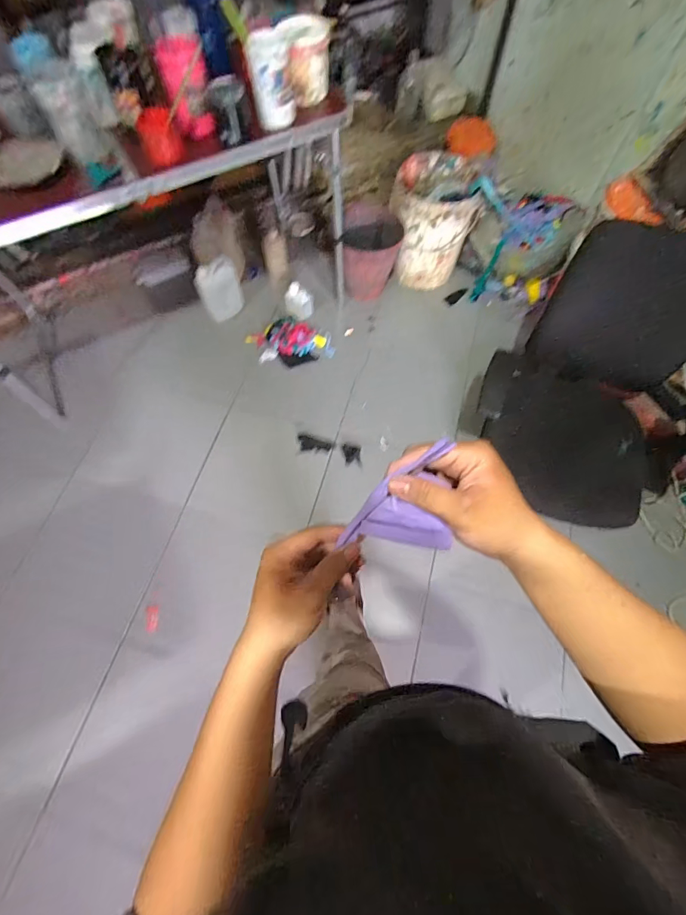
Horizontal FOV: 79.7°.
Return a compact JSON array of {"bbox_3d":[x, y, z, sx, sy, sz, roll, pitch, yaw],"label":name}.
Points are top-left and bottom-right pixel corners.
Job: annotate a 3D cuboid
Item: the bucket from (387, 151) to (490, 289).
[{"bbox_3d":[0.336,-0.900,1.586,0.301,0.331,0.327,0,65,0],"label":"bucket"}]

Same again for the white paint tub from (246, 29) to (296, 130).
[{"bbox_3d":[-0.161,-0.863,0.939,0.094,0.164,0.091,-5,65,-3],"label":"white paint tub"}]

